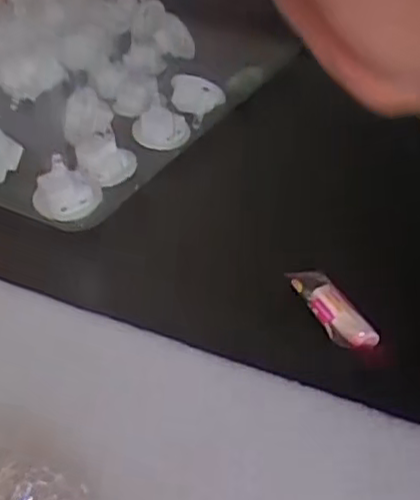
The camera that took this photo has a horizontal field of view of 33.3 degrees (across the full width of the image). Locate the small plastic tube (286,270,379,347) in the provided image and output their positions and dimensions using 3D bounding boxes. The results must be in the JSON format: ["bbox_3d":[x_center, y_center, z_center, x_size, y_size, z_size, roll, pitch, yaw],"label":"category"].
[{"bbox_3d":[0.053,0.025,0.307,0.016,0.011,0.047,-17,44,-21],"label":"small plastic tube"}]

